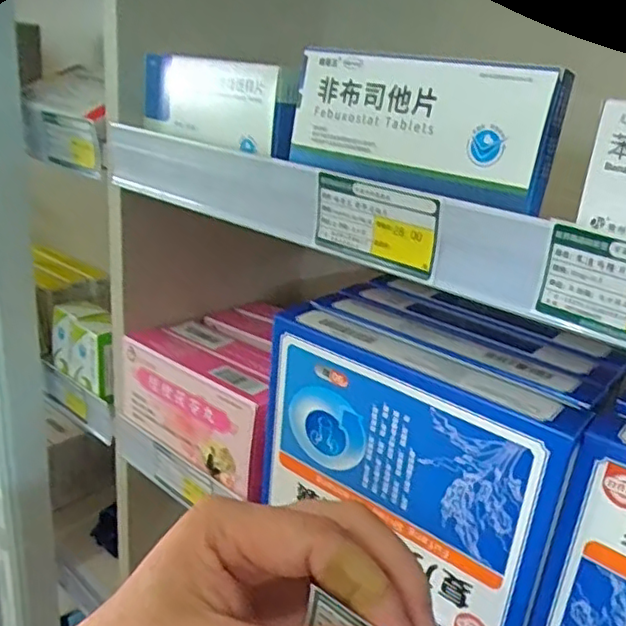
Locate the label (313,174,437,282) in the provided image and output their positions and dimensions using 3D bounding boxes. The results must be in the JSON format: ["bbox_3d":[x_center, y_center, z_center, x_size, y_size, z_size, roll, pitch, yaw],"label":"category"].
[{"bbox_3d":[0.030,-0.043,0.307,0.071,0.037,0.007,23,27,37],"label":"label"}]

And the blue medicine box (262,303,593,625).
[{"bbox_3d":[0.045,0.085,0.347,0.034,0.132,0.173,-16,30,-42],"label":"blue medicine box"}]

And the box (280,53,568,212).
[{"bbox_3d":[0.051,-0.094,0.315,0.139,0.059,0.023,22,27,35],"label":"box"}]

